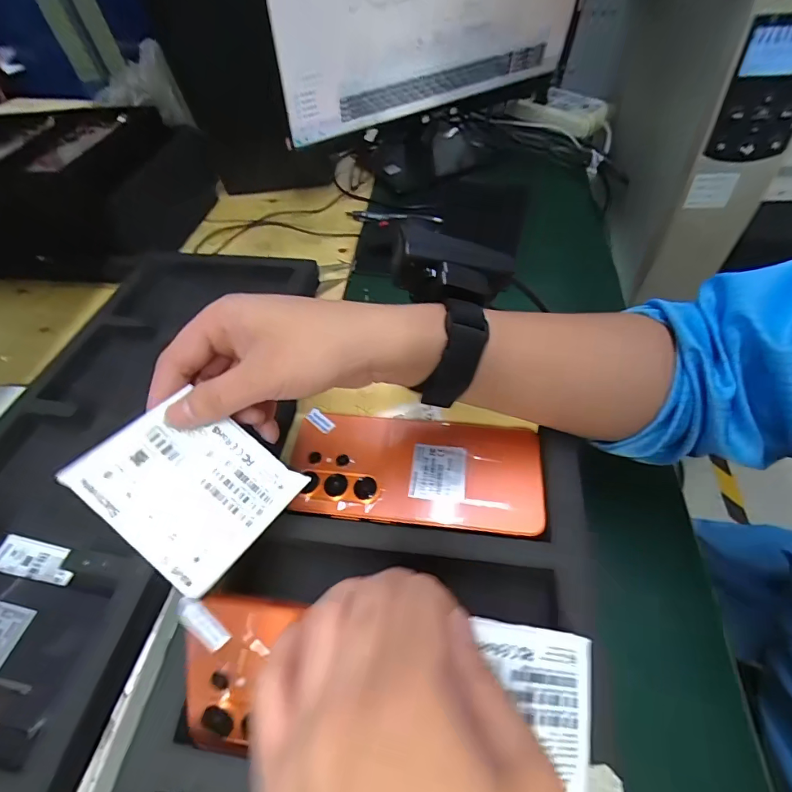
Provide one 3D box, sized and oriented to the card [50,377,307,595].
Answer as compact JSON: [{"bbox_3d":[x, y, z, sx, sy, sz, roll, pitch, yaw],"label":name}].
[{"bbox_3d":[-0.102,0.043,0.219,0.084,0.004,0.071,41,60,1],"label":"card"}]

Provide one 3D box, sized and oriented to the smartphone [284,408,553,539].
[{"bbox_3d":[0.012,0.049,0.303,0.166,0.016,0.079,4,53,8],"label":"smartphone"}]

